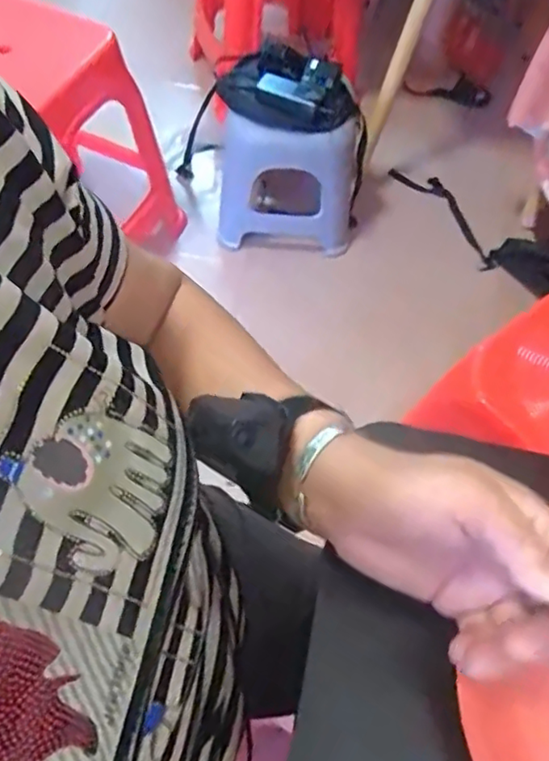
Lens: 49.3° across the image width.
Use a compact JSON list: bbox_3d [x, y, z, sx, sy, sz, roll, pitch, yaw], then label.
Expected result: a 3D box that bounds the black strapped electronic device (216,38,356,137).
[{"bbox_3d":[0.024,-0.581,1.192,0.274,0.084,0.163,14,61,6],"label":"black strapped electronic device"}]

